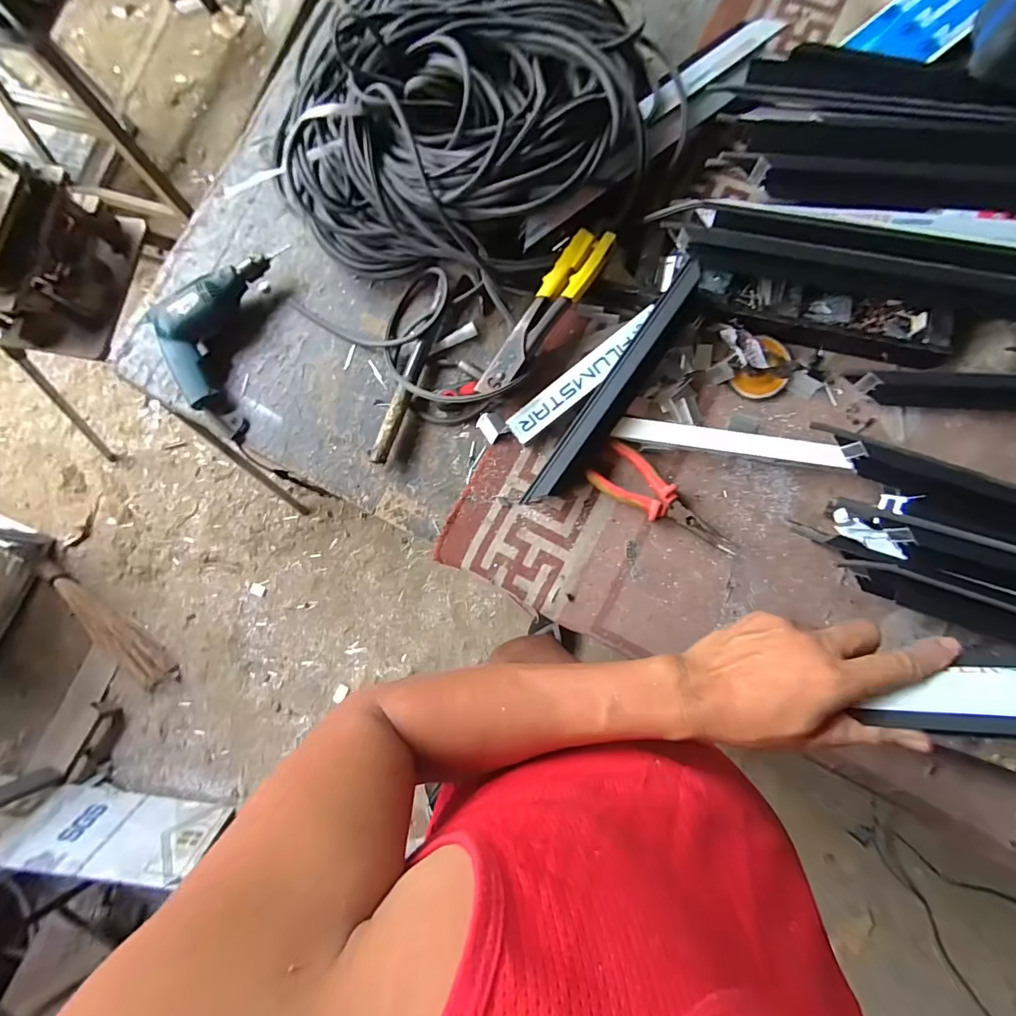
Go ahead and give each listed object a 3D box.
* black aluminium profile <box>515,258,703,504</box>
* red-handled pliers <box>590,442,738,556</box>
[{"bbox_3d":[0.131,-0.151,0.595,0.033,0.045,0.345,35,95,5],"label":"black aluminium profile"},{"bbox_3d":[0.202,-0.008,0.600,0.195,0.025,0.062,34,87,8],"label":"red-handled pliers"}]

